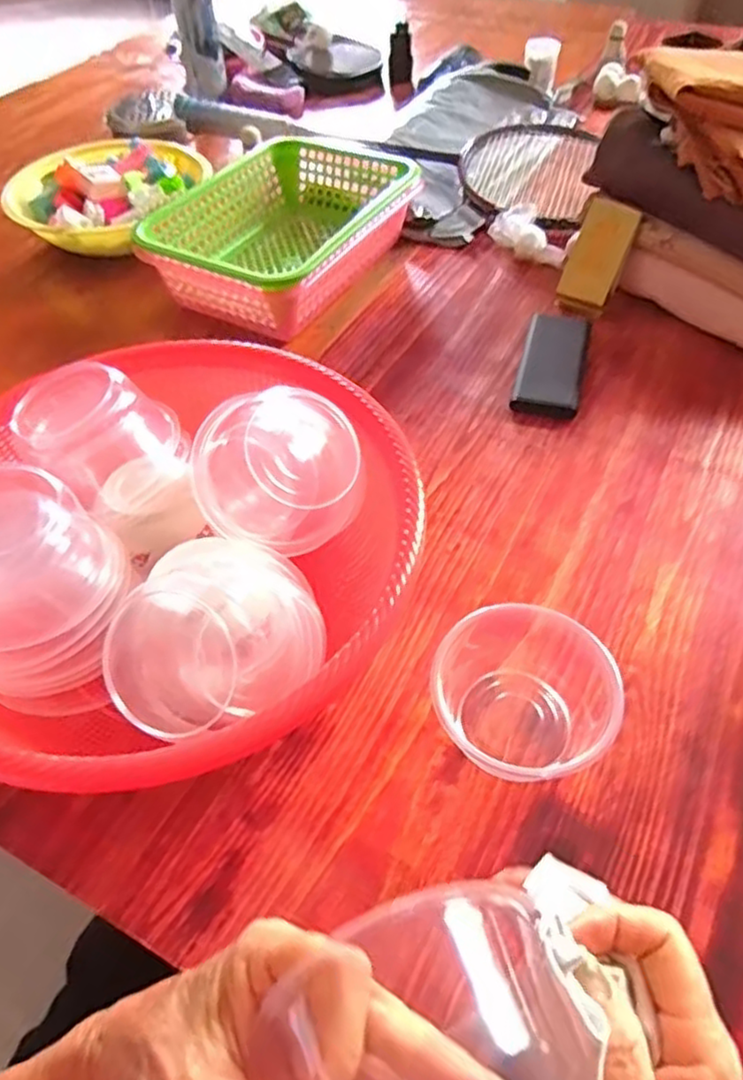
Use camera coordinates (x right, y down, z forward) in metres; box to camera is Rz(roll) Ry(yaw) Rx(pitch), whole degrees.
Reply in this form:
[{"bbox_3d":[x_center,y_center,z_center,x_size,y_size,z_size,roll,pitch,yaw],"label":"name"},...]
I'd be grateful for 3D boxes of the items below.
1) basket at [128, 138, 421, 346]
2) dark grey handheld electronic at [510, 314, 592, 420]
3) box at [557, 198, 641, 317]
[{"bbox_3d":[-0.092,-0.356,0.801,0.220,0.093,0.314,26,57,21],"label":"basket"},{"bbox_3d":[0.182,-0.176,0.689,0.063,0.022,0.137,12,53,12],"label":"dark grey handheld electronic"},{"bbox_3d":[0.243,-0.303,0.743,0.057,0.111,0.016,28,23,19],"label":"box"}]

